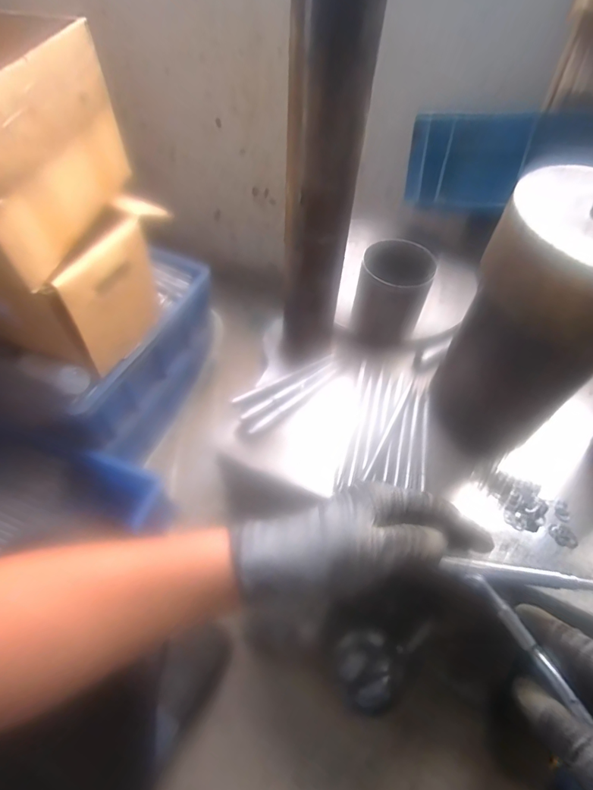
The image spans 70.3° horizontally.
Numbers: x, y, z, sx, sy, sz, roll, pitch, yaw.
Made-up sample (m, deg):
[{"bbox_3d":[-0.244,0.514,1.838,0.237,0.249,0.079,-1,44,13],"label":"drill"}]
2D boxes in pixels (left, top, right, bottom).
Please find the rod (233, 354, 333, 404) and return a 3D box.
[{"bbox_3d":[-0.014,-0.022,0.513,0.141,0.006,0.010,-26,60,-20],"label":"rod"}]

